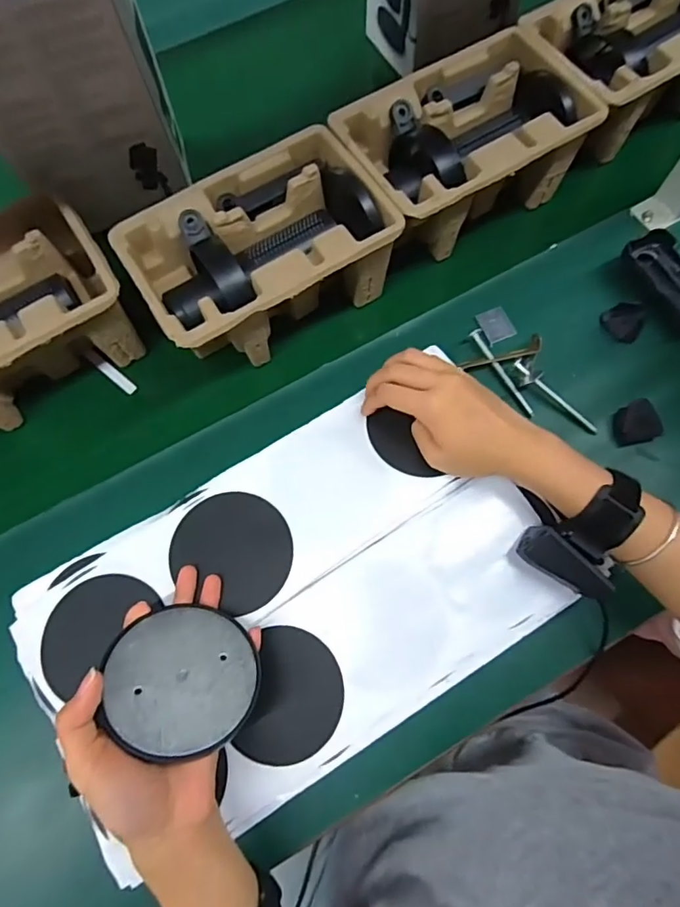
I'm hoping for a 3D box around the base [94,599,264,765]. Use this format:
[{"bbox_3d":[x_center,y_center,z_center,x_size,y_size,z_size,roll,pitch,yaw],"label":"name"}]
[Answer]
[{"bbox_3d":[-0.102,0.146,0.338,0.092,0.007,0.094,11,40,-10],"label":"base"}]

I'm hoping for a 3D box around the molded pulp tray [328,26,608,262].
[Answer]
[{"bbox_3d":[0.119,-0.300,0.515,0.219,0.098,0.146,-28,73,-10],"label":"molded pulp tray"}]

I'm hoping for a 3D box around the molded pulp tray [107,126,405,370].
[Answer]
[{"bbox_3d":[-0.073,-0.179,0.494,0.221,0.116,0.145,-31,73,-11],"label":"molded pulp tray"}]

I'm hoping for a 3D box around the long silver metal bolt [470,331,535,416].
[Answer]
[{"bbox_3d":[0.158,-0.079,0.499,0.010,0.015,0.100,-29,73,-11],"label":"long silver metal bolt"}]

